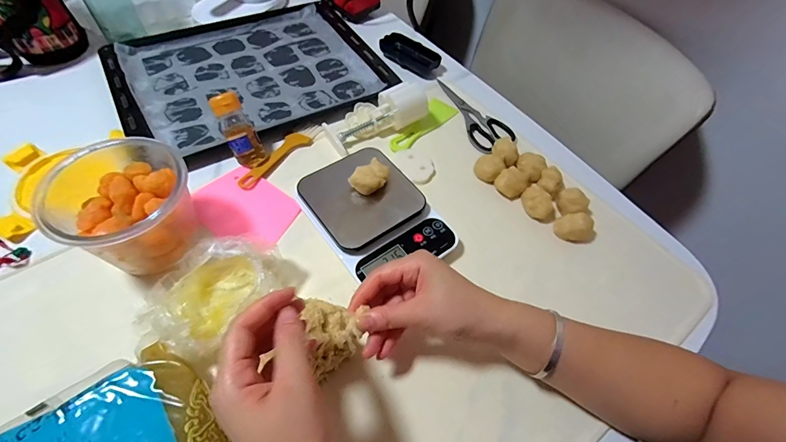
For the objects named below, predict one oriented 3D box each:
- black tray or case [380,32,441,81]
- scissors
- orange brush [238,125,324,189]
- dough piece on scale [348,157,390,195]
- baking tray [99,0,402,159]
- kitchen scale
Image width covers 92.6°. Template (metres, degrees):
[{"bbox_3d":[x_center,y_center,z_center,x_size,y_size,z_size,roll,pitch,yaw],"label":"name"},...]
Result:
[{"bbox_3d":[0.032,-0.292,0.660,0.109,0.025,0.055,35,60,17],"label":"black tray or case"},{"bbox_3d":[0.115,-0.171,0.597,0.067,0.011,0.167,-29,63,-22],"label":"scissors"},{"bbox_3d":[-0.156,-0.095,0.518,0.031,0.008,0.143,35,61,17],"label":"orange brush"},{"bbox_3d":[-0.026,-0.052,0.450,0.036,0.029,0.045,30,59,14],"label":"dough piece on scale"},{"bbox_3d":[-0.230,-0.252,0.614,0.390,0.024,0.306,-26,62,-20],"label":"baking tray"},{"bbox_3d":[-0.023,-0.005,0.453,0.127,0.037,0.172,-34,65,-24],"label":"kitchen scale"}]

